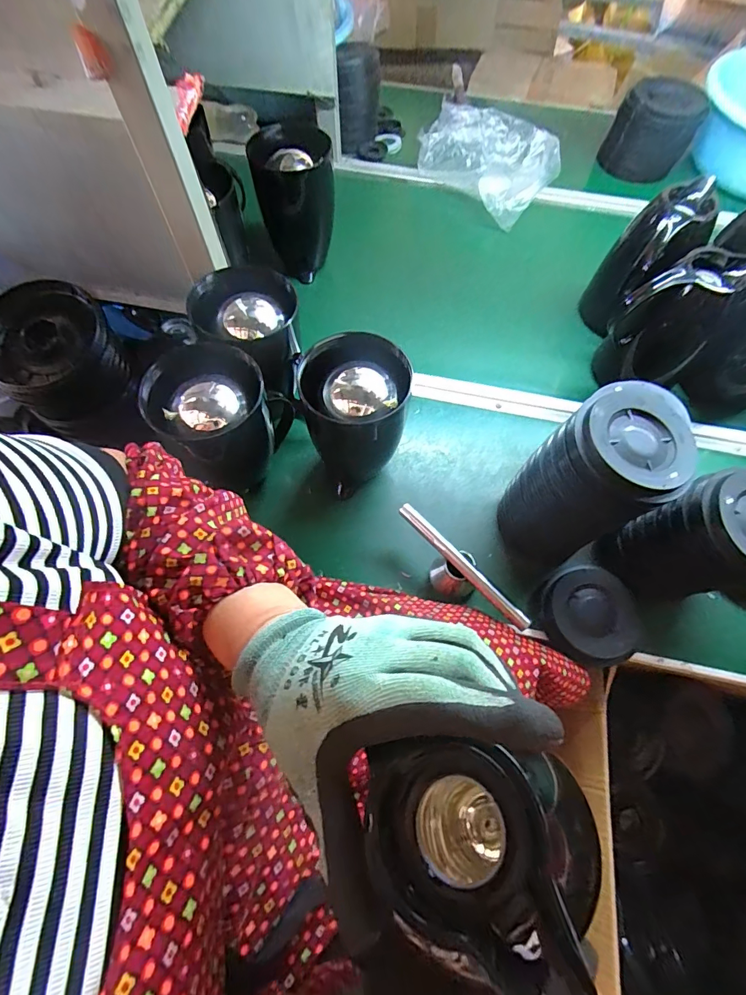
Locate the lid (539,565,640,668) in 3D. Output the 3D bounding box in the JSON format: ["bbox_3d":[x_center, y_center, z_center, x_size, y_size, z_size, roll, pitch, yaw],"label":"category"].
[{"bbox_3d":[0.274,0.149,0.544,0.114,0.034,0.114,0,66,0],"label":"lid"}]

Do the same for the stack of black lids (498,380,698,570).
[{"bbox_3d":[0.242,-0.003,0.507,0.133,0.224,0.122,-26,68,-11],"label":"stack of black lids"}]

